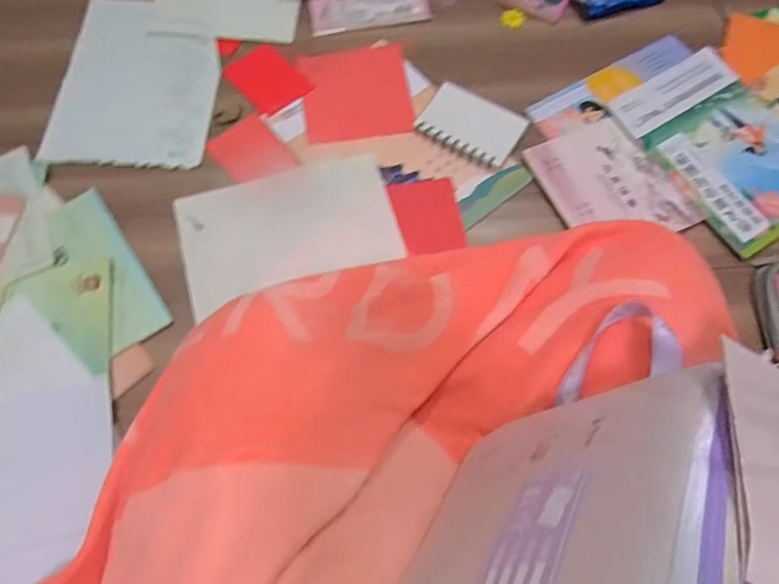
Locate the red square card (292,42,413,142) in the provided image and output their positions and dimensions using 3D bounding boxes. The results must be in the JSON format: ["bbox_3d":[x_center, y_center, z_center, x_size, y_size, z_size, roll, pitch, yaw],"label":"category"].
[{"bbox_3d":[-0.045,-0.271,0.706,0.142,0.008,0.151,-9,69,-2],"label":"red square card"}]

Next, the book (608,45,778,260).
[{"bbox_3d":[0.441,-0.193,0.670,0.198,0.020,0.255,-29,73,-11],"label":"book"}]

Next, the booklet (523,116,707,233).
[{"bbox_3d":[0.277,-0.136,0.657,0.153,0.008,0.179,-25,72,-10],"label":"booklet"}]

